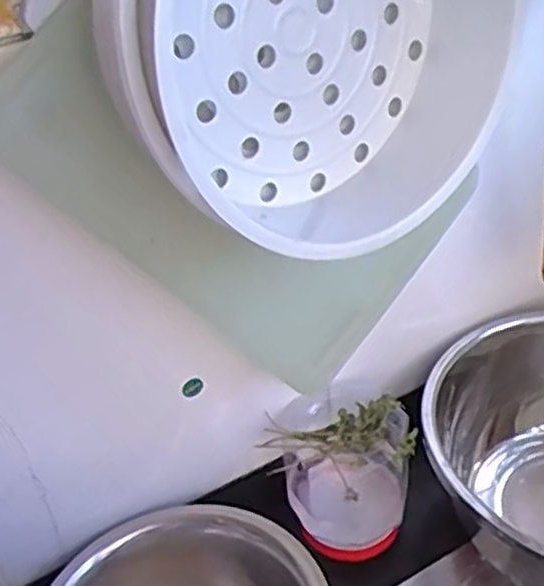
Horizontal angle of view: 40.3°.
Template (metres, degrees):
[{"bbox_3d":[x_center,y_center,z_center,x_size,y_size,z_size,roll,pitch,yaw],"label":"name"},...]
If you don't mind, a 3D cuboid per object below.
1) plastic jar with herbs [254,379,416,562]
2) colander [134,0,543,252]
[{"bbox_3d":[0.058,0.148,0.609,0.106,0.120,0.098,-21,39,-18],"label":"plastic jar with herbs"},{"bbox_3d":[0.040,-0.127,0.374,0.223,0.217,0.083,-28,41,-25],"label":"colander"}]

